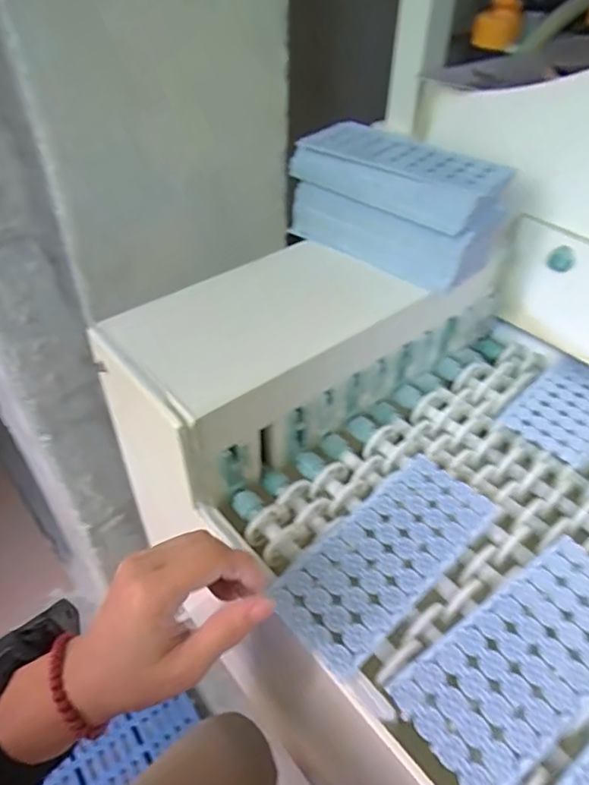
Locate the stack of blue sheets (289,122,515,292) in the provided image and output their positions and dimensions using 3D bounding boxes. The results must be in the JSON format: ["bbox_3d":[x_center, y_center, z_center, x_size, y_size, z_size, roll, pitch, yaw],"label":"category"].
[{"bbox_3d":[0.099,-0.187,0.539,0.199,0.096,0.089,32,51,29],"label":"stack of blue sheets"}]

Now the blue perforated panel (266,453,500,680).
[{"bbox_3d":[0.071,0.119,0.408,0.187,0.007,0.079,-33,52,-31],"label":"blue perforated panel"}]

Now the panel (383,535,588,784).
[{"bbox_3d":[0.157,0.169,0.355,0.188,0.004,0.079,-24,48,-27],"label":"panel"}]

